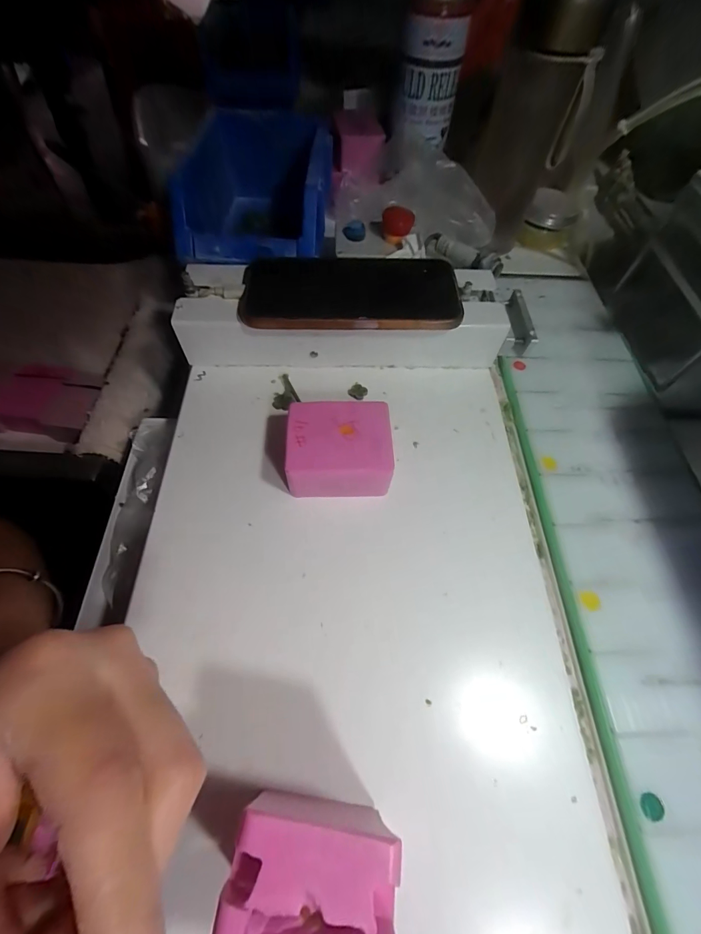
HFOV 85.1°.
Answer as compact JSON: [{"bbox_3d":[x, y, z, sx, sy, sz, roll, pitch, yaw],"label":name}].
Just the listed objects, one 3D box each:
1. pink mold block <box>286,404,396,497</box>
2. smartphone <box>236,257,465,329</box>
[{"bbox_3d":[-0.008,-0.011,0.261,0.066,0.039,0.055,-1,60,-4],"label":"pink mold block"},{"bbox_3d":[0.000,-0.133,0.295,0.162,0.016,0.081,0,58,0],"label":"smartphone"}]

